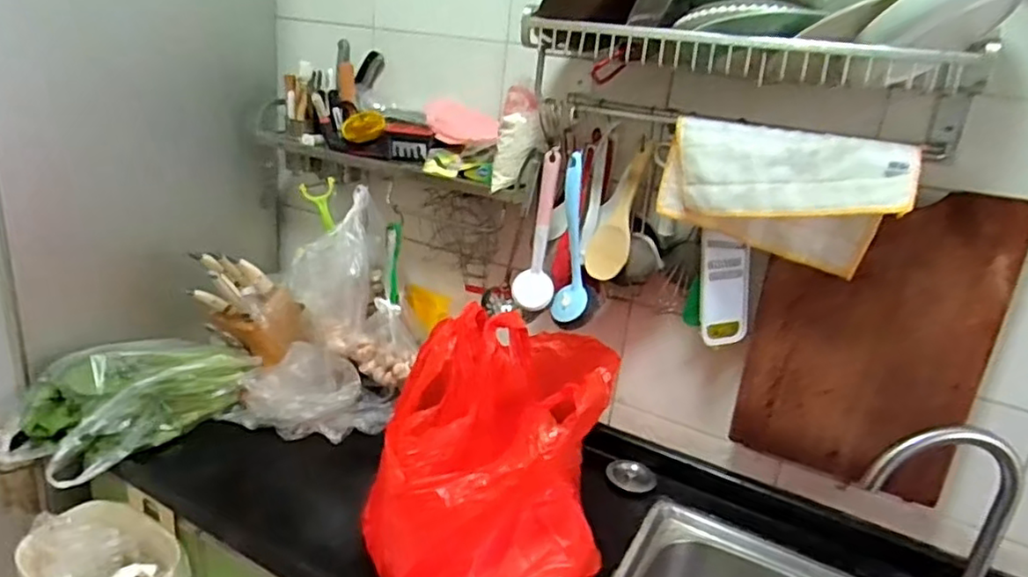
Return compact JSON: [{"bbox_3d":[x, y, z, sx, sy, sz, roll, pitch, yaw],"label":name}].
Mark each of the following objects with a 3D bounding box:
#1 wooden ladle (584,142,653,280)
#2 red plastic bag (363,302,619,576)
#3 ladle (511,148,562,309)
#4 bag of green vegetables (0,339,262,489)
[{"bbox_3d":[0.175,-0.124,1.036,0.065,0.224,0.024,23,5,36],"label":"wooden ladle"},{"bbox_3d":[-0.002,0.224,0.895,0.279,0.354,0.308,10,21,7],"label":"red plastic bag"},{"bbox_3d":[0.044,-0.090,1.040,0.063,0.252,0.031,9,20,4],"label":"ladle"},{"bbox_3d":[-0.652,0.189,1.119,0.170,0.148,0.371,20,24,30],"label":"bag of green vegetables"}]

